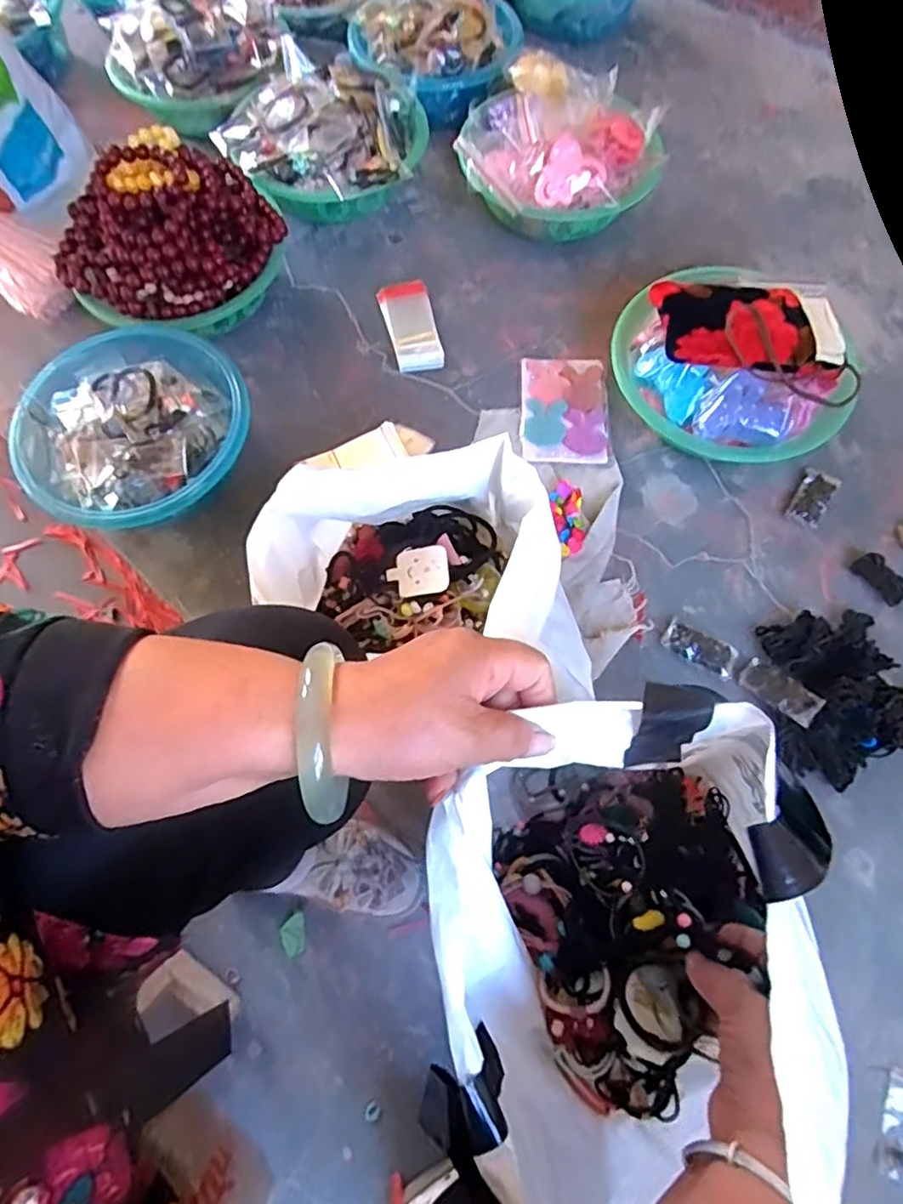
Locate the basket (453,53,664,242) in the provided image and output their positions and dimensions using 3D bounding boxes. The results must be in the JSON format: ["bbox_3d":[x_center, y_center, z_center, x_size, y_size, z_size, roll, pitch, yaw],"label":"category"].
[{"bbox_3d":[0.132,-0.533,0.765,0.245,0.108,0.190,-8,68,-3],"label":"basket"}]

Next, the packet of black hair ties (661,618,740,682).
[{"bbox_3d":[0.234,0.042,0.588,0.067,0.004,0.034,32,72,11],"label":"packet of black hair ties"}]

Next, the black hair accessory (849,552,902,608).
[{"bbox_3d":[0.423,-0.024,0.612,0.026,0.020,0.053,-33,73,-12],"label":"black hair accessory"}]

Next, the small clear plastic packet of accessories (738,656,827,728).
[{"bbox_3d":[0.298,0.080,0.569,0.032,0.008,0.069,-41,58,-15],"label":"small clear plastic packet of accessories"}]

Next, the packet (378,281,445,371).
[{"bbox_3d":[-0.047,-0.322,0.730,0.057,0.016,0.131,-13,70,-5],"label":"packet"}]

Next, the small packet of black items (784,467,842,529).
[{"bbox_3d":[0.376,-0.109,0.651,0.036,0.009,0.066,30,72,11],"label":"small packet of black items"}]

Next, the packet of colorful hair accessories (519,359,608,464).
[{"bbox_3d":[0.124,-0.214,0.694,0.093,0.008,0.140,4,69,1],"label":"packet of colorful hair accessories"}]

